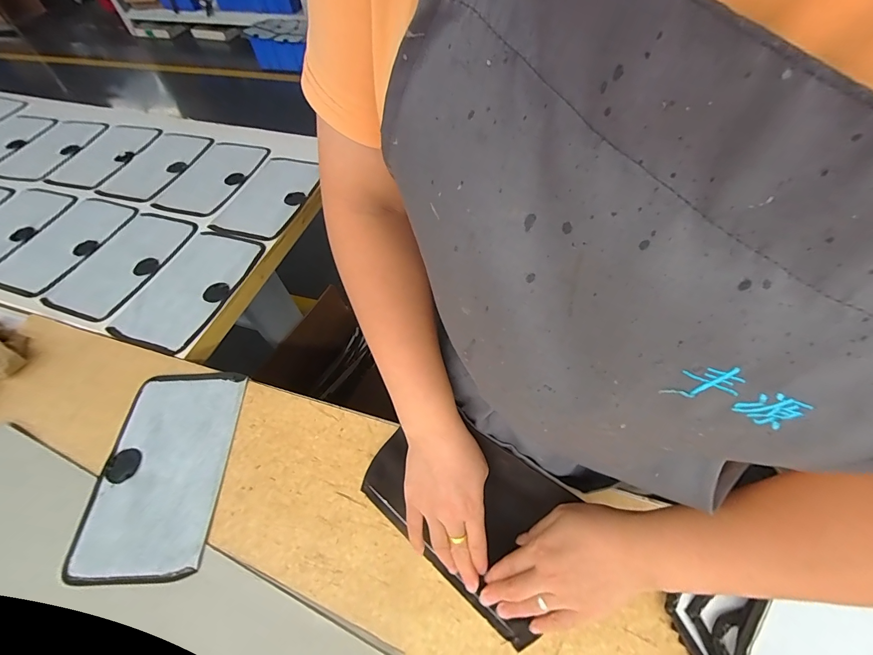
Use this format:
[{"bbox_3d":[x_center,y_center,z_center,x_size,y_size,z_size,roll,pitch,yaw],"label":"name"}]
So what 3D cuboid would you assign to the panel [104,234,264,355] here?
[{"bbox_3d":[-0.382,-0.065,0.577,0.136,0.006,0.216,13,58,12],"label":"panel"}]

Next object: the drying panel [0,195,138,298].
[{"bbox_3d":[-0.664,-0.152,0.661,0.152,0.007,0.224,18,60,15],"label":"drying panel"}]

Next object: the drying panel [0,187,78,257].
[{"bbox_3d":[-0.802,-0.183,0.688,0.148,0.012,0.221,16,59,14],"label":"drying panel"}]

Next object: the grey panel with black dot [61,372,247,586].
[{"bbox_3d":[-0.313,0.158,0.428,0.139,0.010,0.223,-3,56,2],"label":"grey panel with black dot"}]

